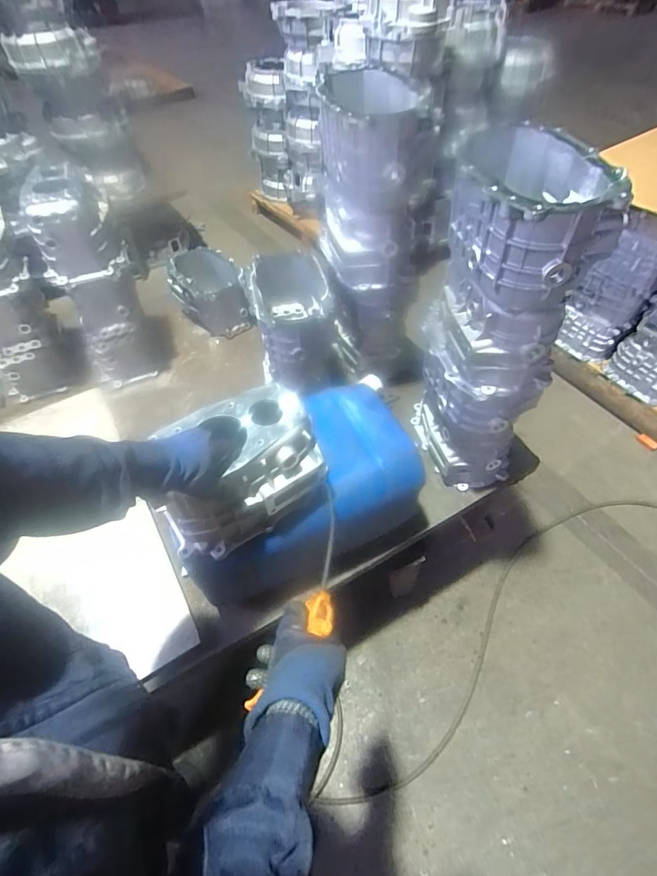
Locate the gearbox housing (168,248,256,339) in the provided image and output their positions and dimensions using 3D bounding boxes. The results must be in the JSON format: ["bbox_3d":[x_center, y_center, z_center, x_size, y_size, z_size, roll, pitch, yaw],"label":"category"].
[{"bbox_3d":[-0.382,-0.460,1.375,0.197,0.171,0.287,-24,55,-16],"label":"gearbox housing"}]

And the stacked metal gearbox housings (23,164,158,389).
[{"bbox_3d":[-0.595,-0.390,1.127,0.183,0.498,0.223,-24,55,-16],"label":"stacked metal gearbox housings"}]

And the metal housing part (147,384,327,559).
[{"bbox_3d":[-0.143,0.049,0.670,0.245,0.153,0.155,-28,59,-16],"label":"metal housing part"}]

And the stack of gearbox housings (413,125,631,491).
[{"bbox_3d":[0.307,-0.176,0.828,0.221,0.632,0.263,4,52,5],"label":"stack of gearbox housings"}]

